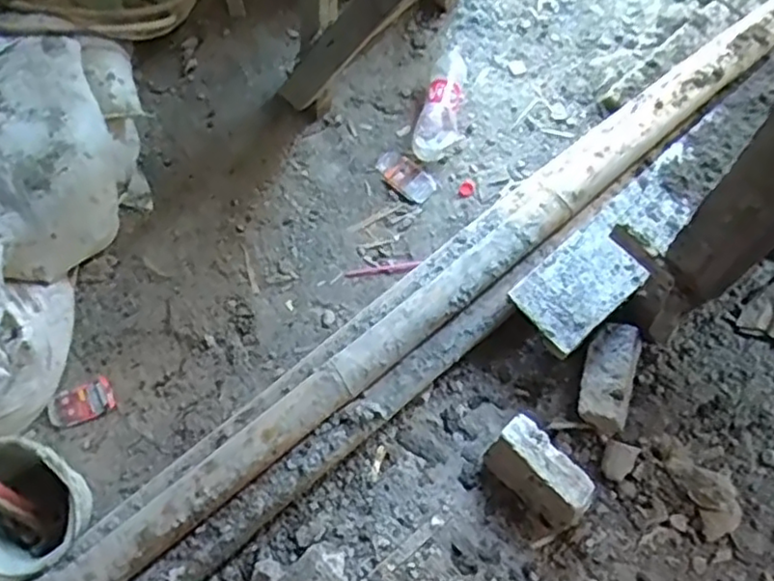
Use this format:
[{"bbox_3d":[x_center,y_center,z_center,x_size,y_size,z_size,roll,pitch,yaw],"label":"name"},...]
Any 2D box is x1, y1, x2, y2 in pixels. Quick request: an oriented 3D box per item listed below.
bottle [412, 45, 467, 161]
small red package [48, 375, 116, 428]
[{"bbox_3d":[0.147,-0.479,1.631,0.112,0.085,0.349,15,68,9],"label":"bottle"},{"bbox_3d":[-0.646,0.241,1.406,0.125,0.021,0.073,-28,68,-10],"label":"small red package"}]

